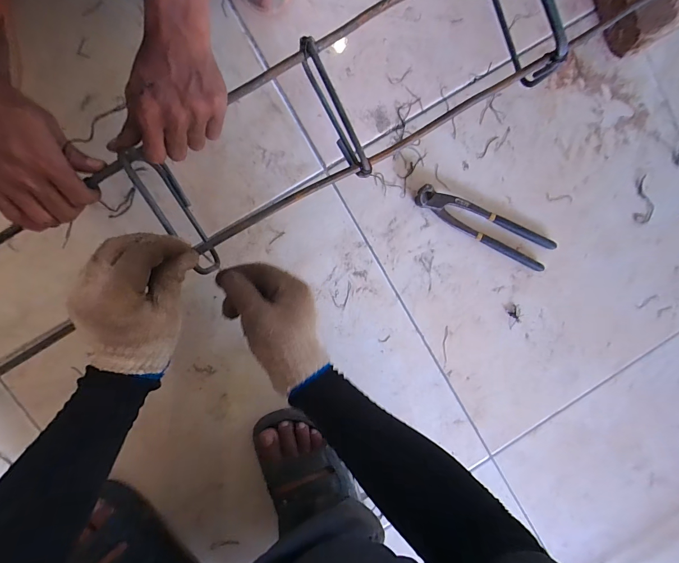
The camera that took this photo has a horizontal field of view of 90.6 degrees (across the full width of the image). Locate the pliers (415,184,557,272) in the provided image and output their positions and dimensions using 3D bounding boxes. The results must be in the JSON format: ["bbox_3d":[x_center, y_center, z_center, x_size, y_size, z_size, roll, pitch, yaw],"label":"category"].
[{"bbox_3d":[0.206,-0.080,0.479,0.215,0.019,0.050,24,92,-8],"label":"pliers"}]

